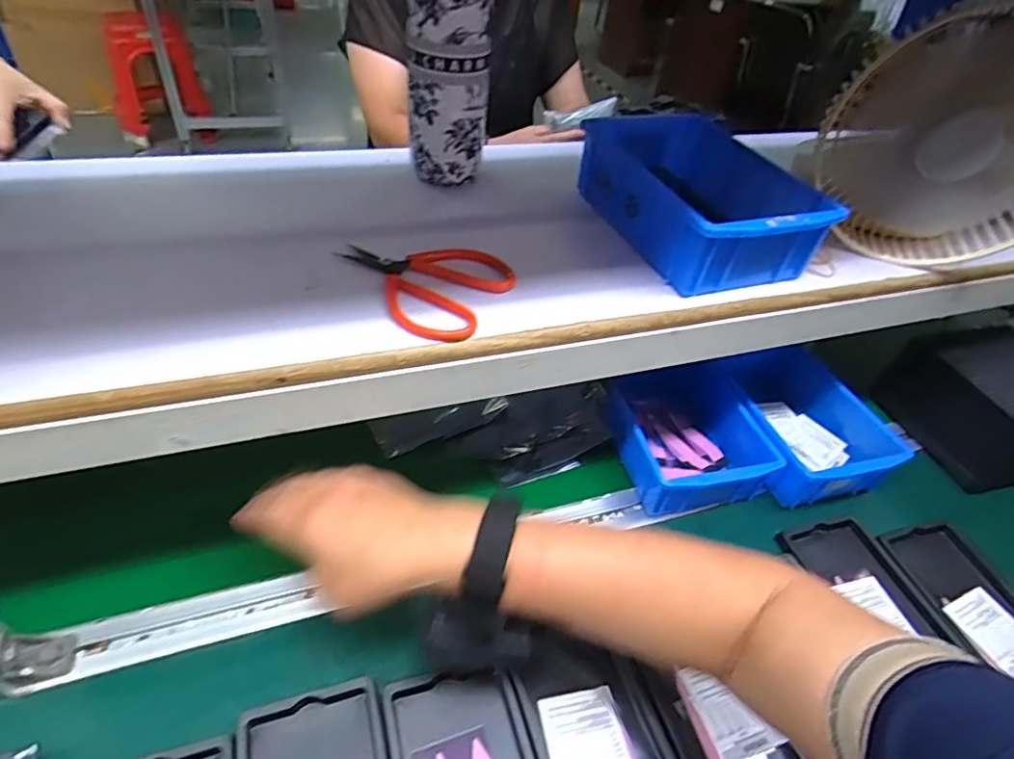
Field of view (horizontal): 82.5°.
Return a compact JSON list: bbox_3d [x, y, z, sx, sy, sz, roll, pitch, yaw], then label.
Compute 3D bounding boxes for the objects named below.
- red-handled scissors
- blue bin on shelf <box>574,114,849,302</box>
[{"bbox_3d":[-0.064,-0.070,0.410,0.118,0.015,0.091,21,44,15],"label":"red-handled scissors"},{"bbox_3d":[0.161,-0.150,0.485,0.130,0.065,0.194,-11,45,-19],"label":"blue bin on shelf"}]

